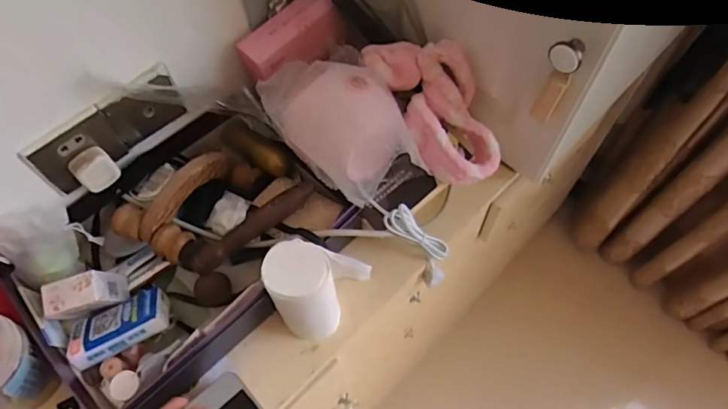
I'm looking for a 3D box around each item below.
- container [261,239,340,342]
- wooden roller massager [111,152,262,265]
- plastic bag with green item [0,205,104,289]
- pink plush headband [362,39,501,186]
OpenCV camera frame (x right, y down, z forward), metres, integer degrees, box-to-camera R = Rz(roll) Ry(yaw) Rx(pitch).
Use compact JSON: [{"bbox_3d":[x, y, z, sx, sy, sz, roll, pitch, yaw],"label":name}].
[{"bbox_3d":[-0.061,0.094,0.517,0.063,0.139,0.060,-1,61,1],"label":"container"},{"bbox_3d":[-0.203,-0.014,0.584,0.091,0.058,0.166,30,52,17],"label":"wooden roller massager"},{"bbox_3d":[-0.359,0.043,0.549,0.062,0.093,0.080,26,65,15],"label":"plastic bag with green item"},{"bbox_3d":[0.089,-0.120,0.584,0.112,0.071,0.196,-27,64,-13],"label":"pink plush headband"}]

